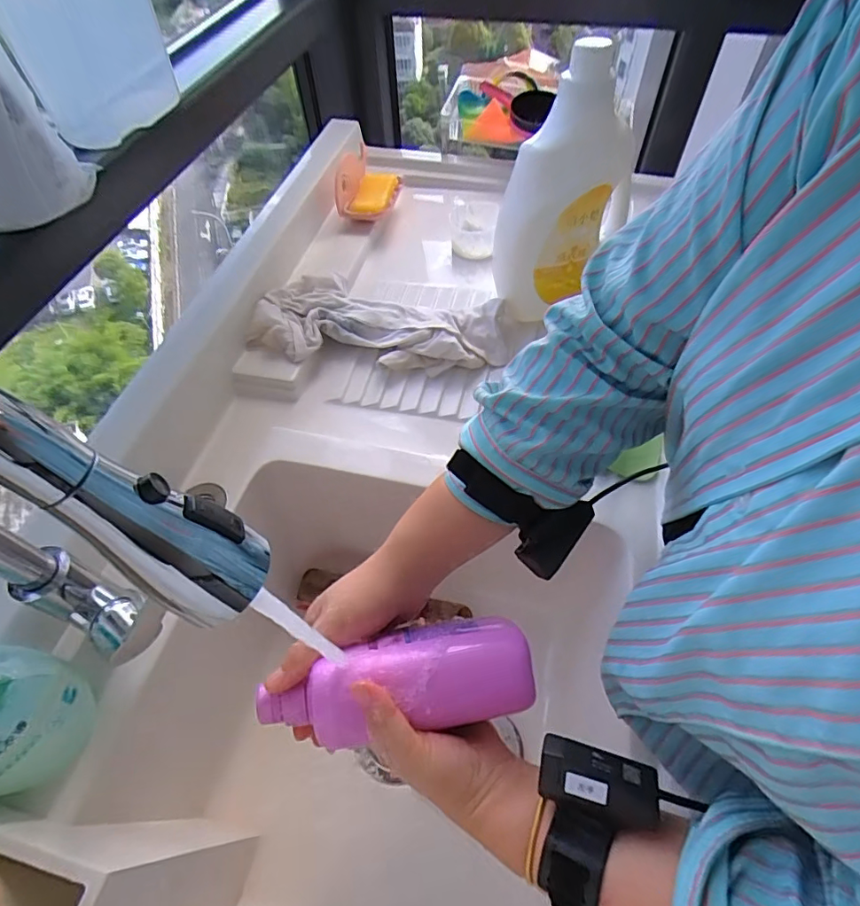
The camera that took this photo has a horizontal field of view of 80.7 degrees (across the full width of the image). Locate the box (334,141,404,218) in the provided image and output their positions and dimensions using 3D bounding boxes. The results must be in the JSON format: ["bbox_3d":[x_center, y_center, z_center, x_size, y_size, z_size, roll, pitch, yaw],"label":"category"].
[{"bbox_3d":[-0.100,-0.462,0.847,0.093,0.055,0.161,7,57,7],"label":"box"}]

